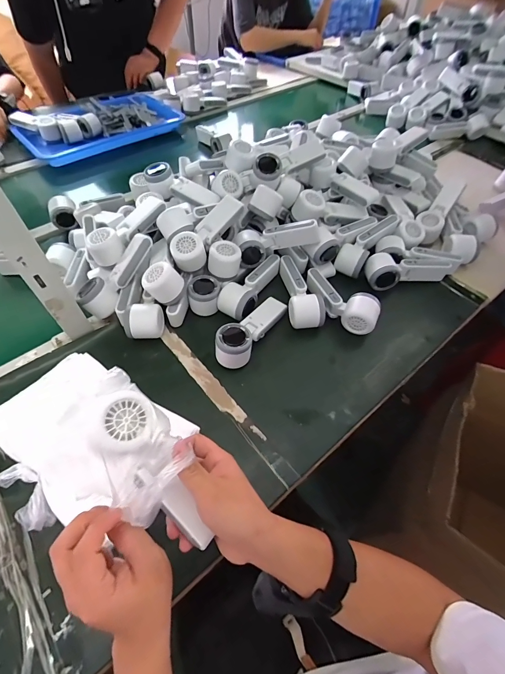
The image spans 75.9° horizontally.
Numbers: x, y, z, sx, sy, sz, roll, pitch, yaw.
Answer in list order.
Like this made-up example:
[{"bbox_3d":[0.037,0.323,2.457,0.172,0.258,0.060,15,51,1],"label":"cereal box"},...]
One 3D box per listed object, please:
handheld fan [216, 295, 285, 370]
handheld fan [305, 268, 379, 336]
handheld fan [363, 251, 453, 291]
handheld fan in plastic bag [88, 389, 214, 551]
[{"bbox_3d":[-0.001,-0.020,0.558,0.058,0.055,0.162,27,59,18],"label":"handheld fan"},{"bbox_3d":[0.159,-0.068,0.600,0.162,0.045,0.060,36,62,23],"label":"handheld fan"},{"bbox_3d":[0.311,-0.139,0.654,0.177,0.050,0.066,-12,56,-8],"label":"handheld fan"},{"bbox_3d":[-0.090,0.123,0.291,0.064,0.045,0.159,-29,88,-19],"label":"handheld fan in plastic bag"}]

